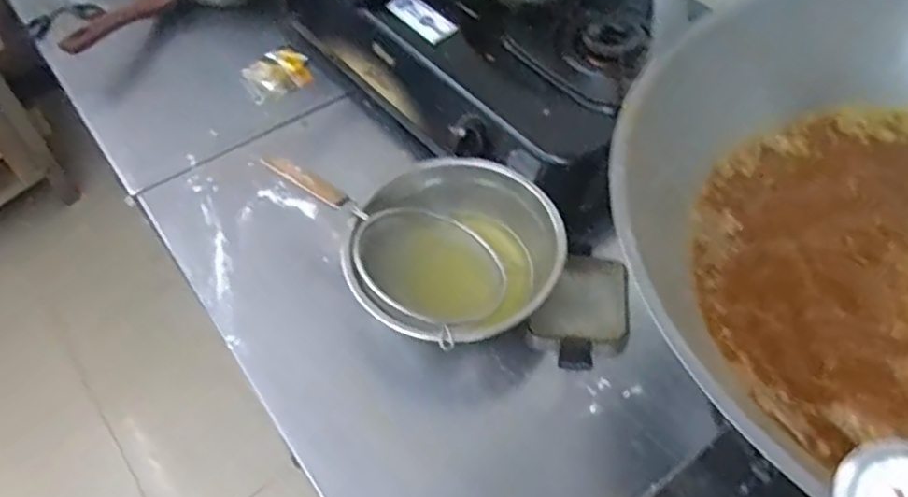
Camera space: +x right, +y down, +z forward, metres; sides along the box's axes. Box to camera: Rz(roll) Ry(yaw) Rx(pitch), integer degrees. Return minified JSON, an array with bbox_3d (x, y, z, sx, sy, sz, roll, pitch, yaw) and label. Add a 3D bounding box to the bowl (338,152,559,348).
[{"bbox_3d":[0.004,0.011,0.714,0.203,0.086,0.198,-1,54,1],"label":"bowl"}]

